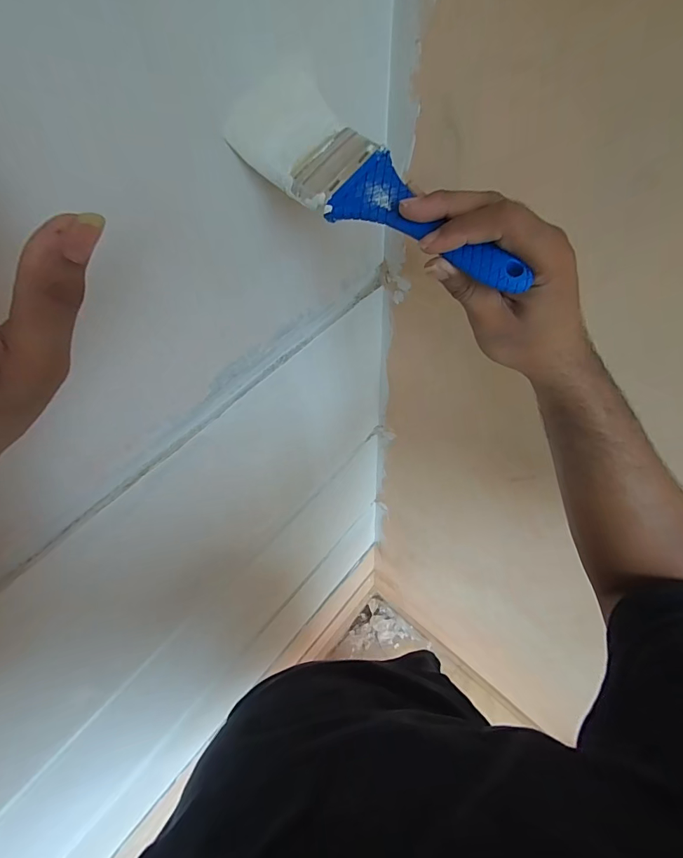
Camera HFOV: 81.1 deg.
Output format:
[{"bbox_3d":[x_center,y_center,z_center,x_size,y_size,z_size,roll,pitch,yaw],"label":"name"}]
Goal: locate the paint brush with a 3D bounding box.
[{"bbox_3d":[0.022,-0.151,0.255,0.213,0.024,0.075,40,67,9],"label":"paint brush"}]

